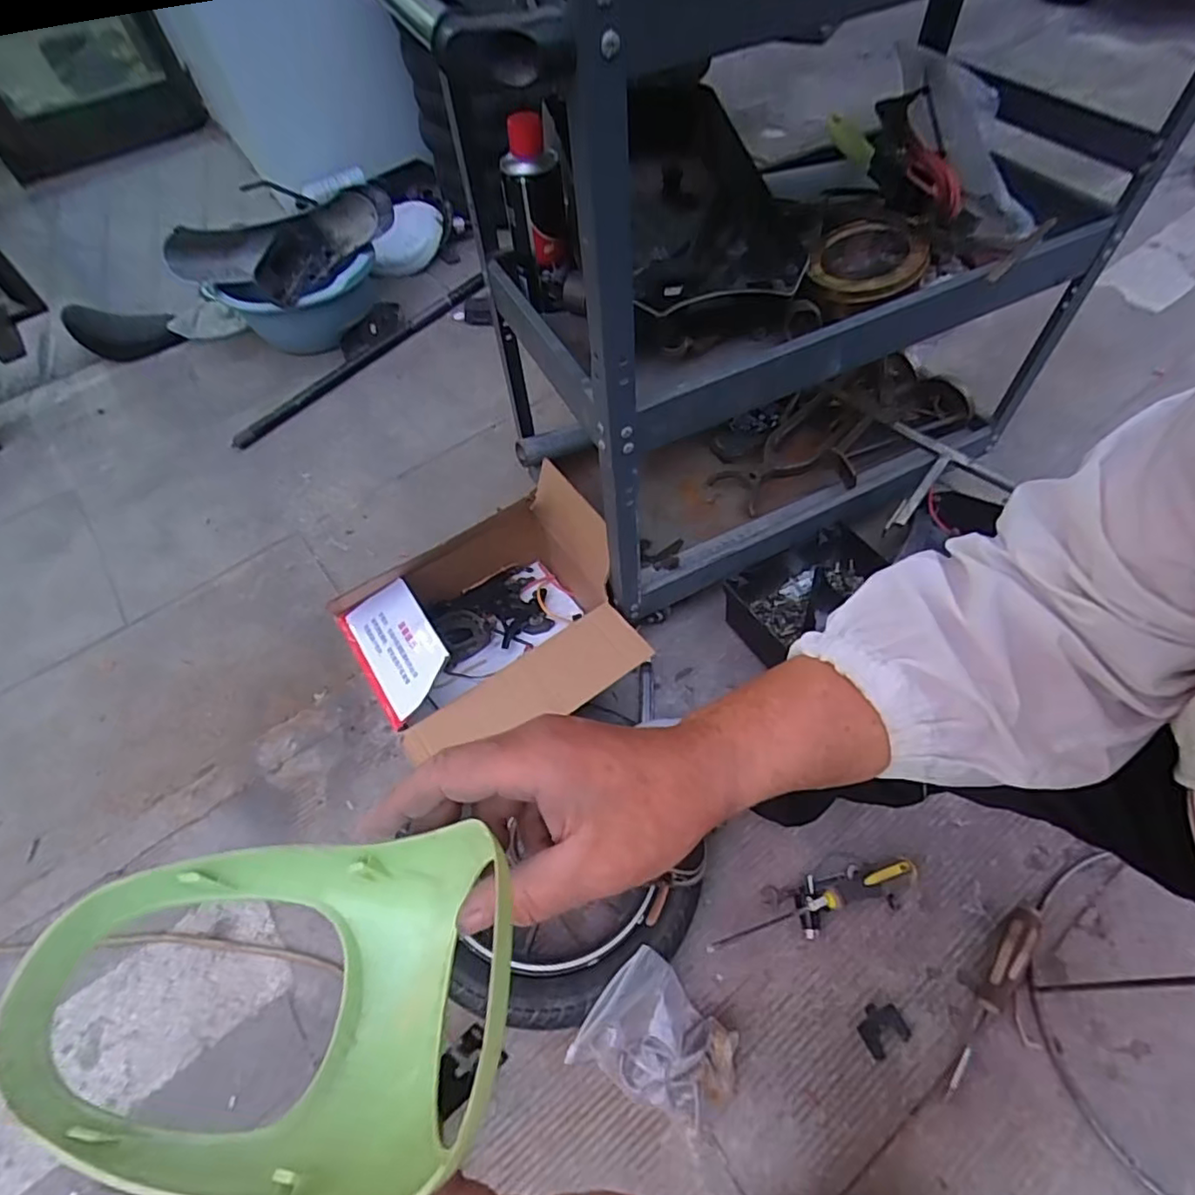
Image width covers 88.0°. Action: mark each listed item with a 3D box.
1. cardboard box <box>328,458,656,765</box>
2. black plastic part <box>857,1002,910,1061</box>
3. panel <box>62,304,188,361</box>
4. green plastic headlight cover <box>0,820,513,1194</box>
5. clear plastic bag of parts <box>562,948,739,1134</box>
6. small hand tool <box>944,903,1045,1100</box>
[{"bbox_3d":[-0.130,0.052,0.842,0.345,0.201,0.312,-32,62,-16],"label":"cardboard box"},{"bbox_3d":[0.302,0.456,0.657,0.051,0.011,0.041,-23,60,-11],"label":"black plastic part"},{"bbox_3d":[-1.078,-0.601,1.414,0.212,0.108,0.038,-7,15,-30],"label":"panel"},{"bbox_3d":[-0.114,0.150,0.234,0.143,0.084,0.114,-4,58,1],"label":"green plastic headlight cover"},{"bbox_3d":[0.067,0.467,0.639,0.152,0.059,0.122,33,65,21],"label":"clear plastic bag of parts"},{"bbox_3d":[0.422,0.421,0.655,0.029,0.032,0.211,32,64,23],"label":"small hand tool"}]

